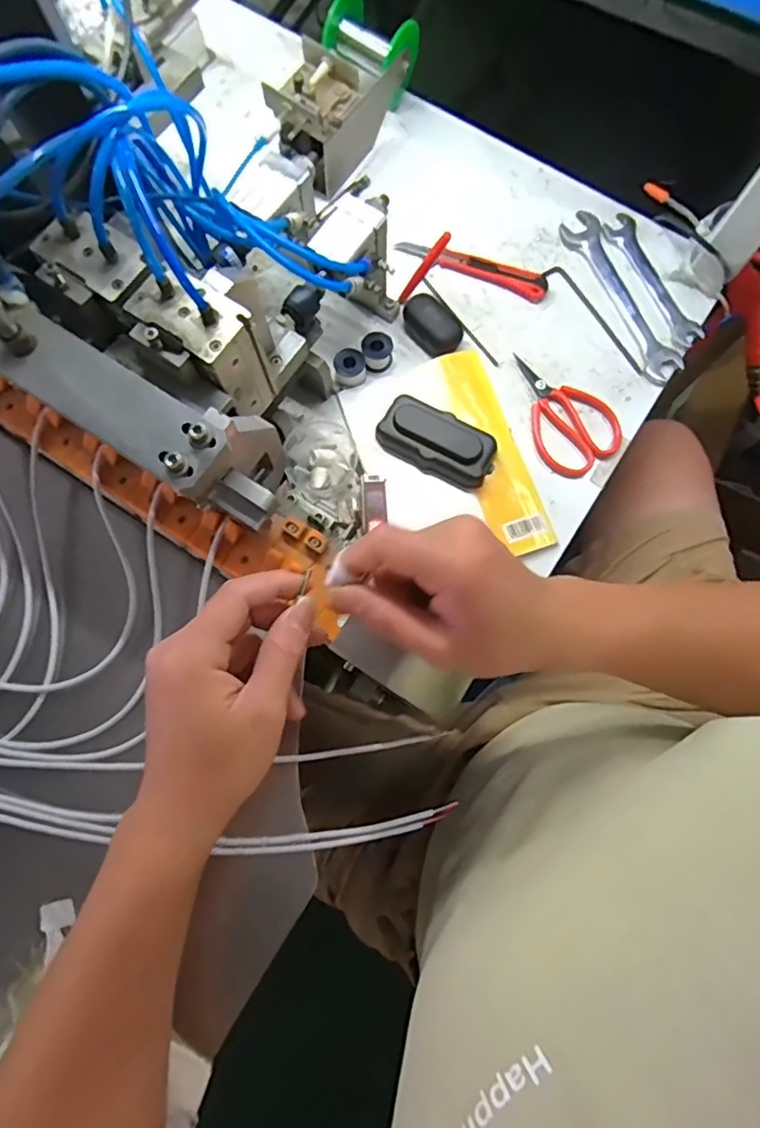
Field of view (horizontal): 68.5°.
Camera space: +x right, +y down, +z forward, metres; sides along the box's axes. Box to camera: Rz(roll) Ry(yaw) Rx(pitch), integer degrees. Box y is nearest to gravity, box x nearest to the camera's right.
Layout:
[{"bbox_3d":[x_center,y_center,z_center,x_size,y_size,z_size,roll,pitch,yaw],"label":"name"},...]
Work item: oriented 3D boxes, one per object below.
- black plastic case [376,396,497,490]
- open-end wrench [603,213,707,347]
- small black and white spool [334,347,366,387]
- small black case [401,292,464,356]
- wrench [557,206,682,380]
[{"bbox_3d":[0.052,-0.111,0.513,0.105,0.033,0.049,25,78,5],"label":"black plastic case"},{"bbox_3d":[0.277,-0.286,0.560,0.032,0.009,0.157,-21,78,-5],"label":"open-end wrench"},{"bbox_3d":[-0.028,-0.187,0.529,0.029,0.020,0.029,0,77,0],"label":"small black and white spool"},{"bbox_3d":[0.049,-0.232,0.540,0.035,0.032,0.062,-39,80,-8],"label":"small black case"},{"bbox_3d":[0.239,-0.269,0.555,0.039,0.008,0.196,-23,78,-6],"label":"wrench"}]

